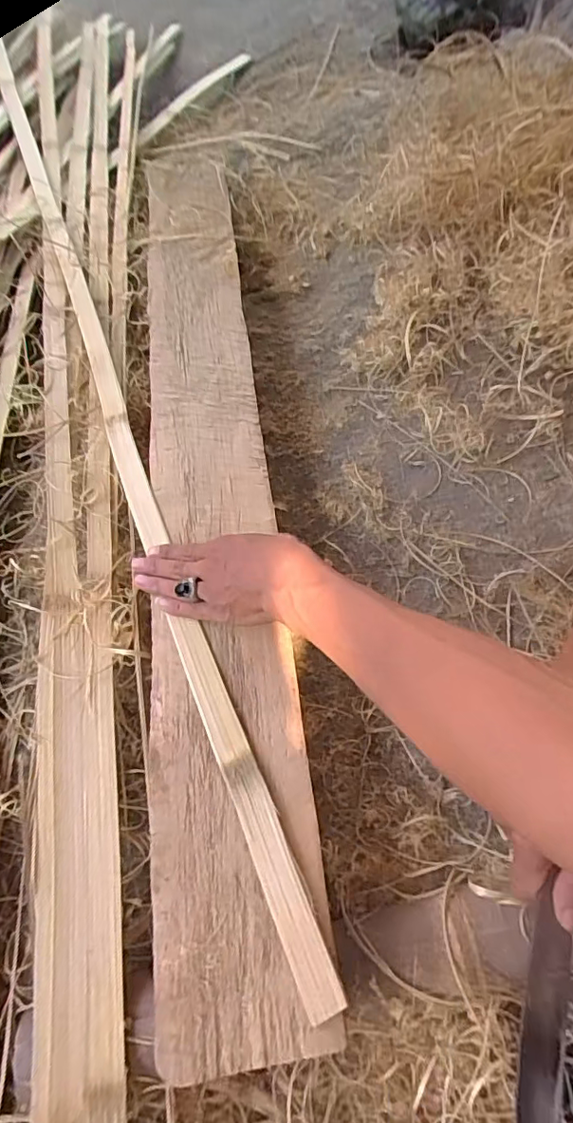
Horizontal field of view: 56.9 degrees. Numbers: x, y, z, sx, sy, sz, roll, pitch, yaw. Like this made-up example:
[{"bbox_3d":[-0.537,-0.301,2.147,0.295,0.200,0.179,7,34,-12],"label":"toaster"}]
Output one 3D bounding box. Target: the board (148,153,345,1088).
[{"bbox_3d":[-0.085,-0.143,0.573,0.130,0.028,1.052,-7,63,0],"label":"board"}]

